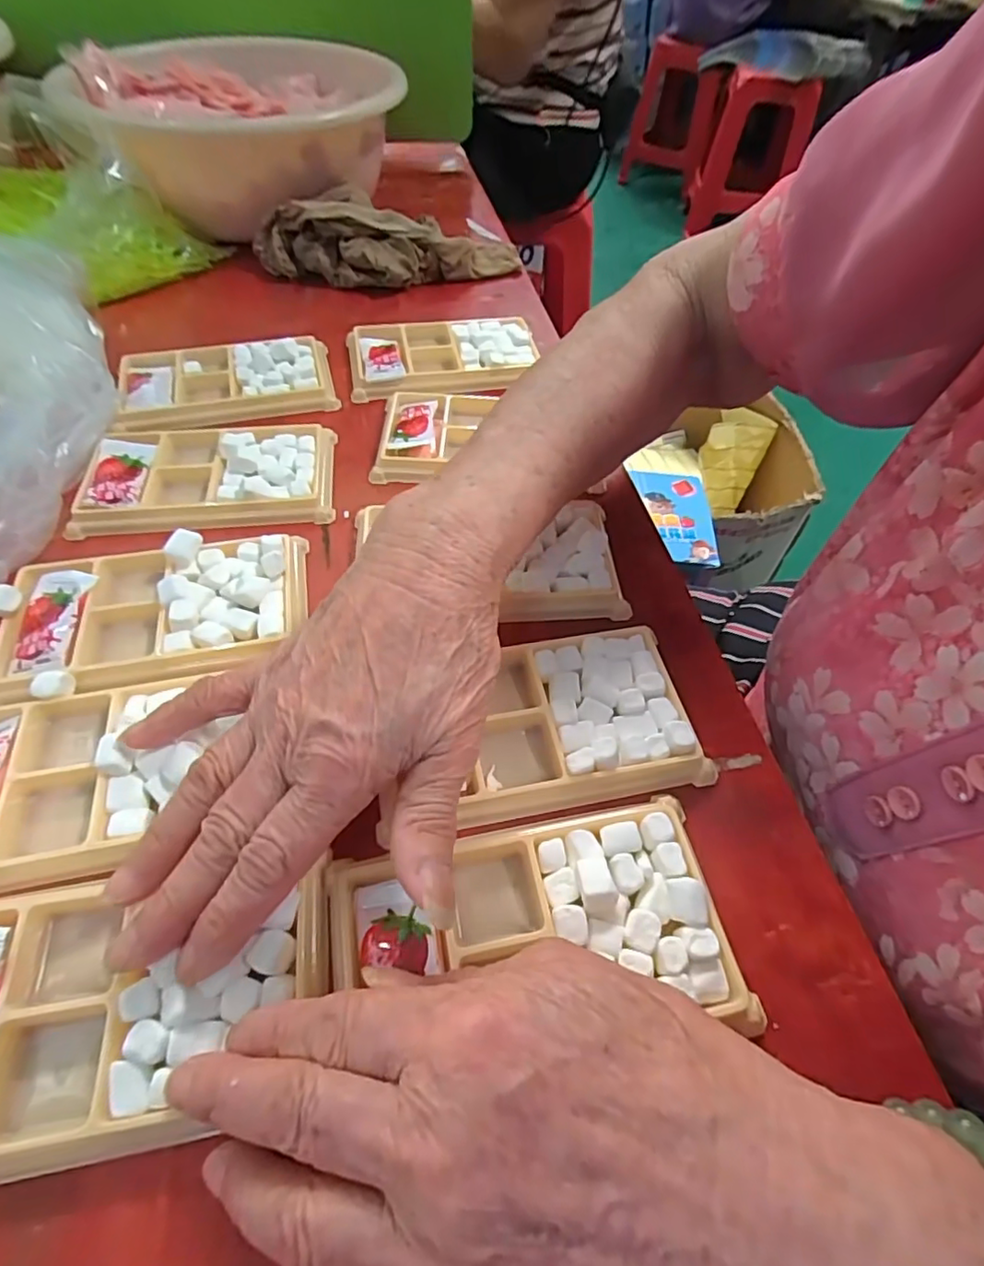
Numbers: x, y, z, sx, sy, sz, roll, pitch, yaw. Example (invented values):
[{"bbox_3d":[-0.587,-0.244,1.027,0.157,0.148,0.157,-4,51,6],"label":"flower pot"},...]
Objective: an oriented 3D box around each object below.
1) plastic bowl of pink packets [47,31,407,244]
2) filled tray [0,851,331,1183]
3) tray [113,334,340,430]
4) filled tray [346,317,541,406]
[{"bbox_3d":[-0.216,-0.438,0.526,0.264,0.097,0.261,1,53,-2],"label":"plastic bowl of pink packets"},{"bbox_3d":[-0.122,0.117,0.188,0.133,0.018,0.079,-6,55,-9],"label":"filled tray"},{"bbox_3d":[-0.176,-0.170,0.393,0.132,0.018,0.073,-12,55,-12],"label":"tray"},{"bbox_3d":[-0.034,-0.200,0.420,0.132,0.013,0.078,-9,54,-9],"label":"filled tray"}]

